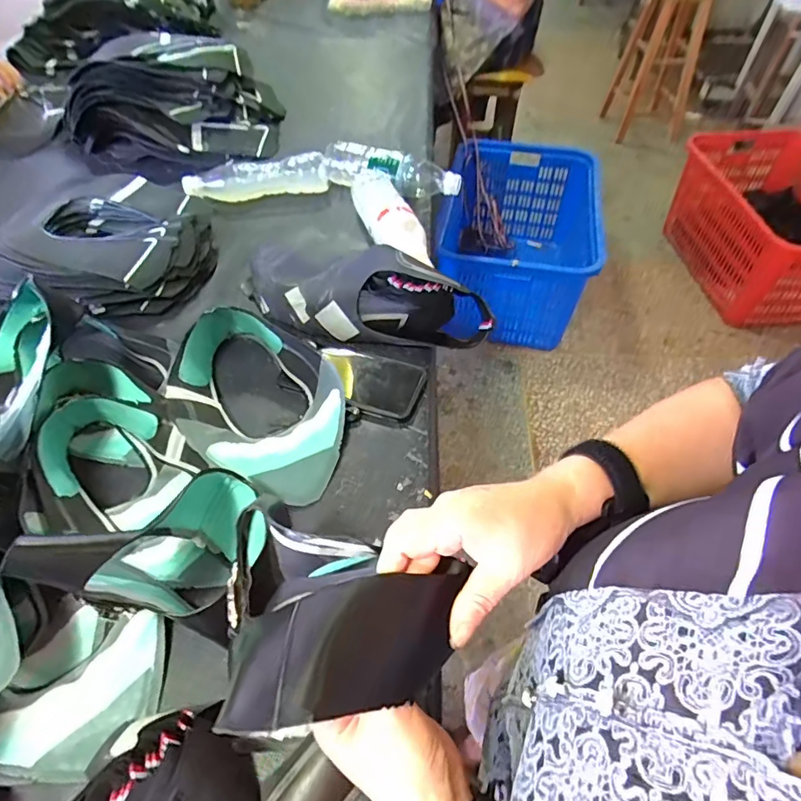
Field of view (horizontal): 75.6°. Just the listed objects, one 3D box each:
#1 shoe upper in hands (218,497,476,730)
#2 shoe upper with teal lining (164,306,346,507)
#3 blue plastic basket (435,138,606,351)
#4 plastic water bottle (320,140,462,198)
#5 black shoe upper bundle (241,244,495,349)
[{"bbox_3d":[-0.052,0.126,0.297,0.150,0.081,0.117,17,55,12],"label":"shoe upper in hands"},{"bbox_3d":[-0.156,0.000,0.562,0.240,0.053,0.158,32,59,22],"label":"shoe upper with teal lining"},{"bbox_3d":[0.385,-0.501,1.694,0.480,0.378,0.649,8,53,6],"label":"blue plastic basket"},{"bbox_3d":[-0.020,-0.366,0.833,0.229,0.058,0.057,18,55,13],"label":"plastic water bottle"},{"bbox_3d":[-0.051,-0.142,0.655,0.335,0.070,0.130,10,53,7],"label":"black shoe upper bundle"}]

